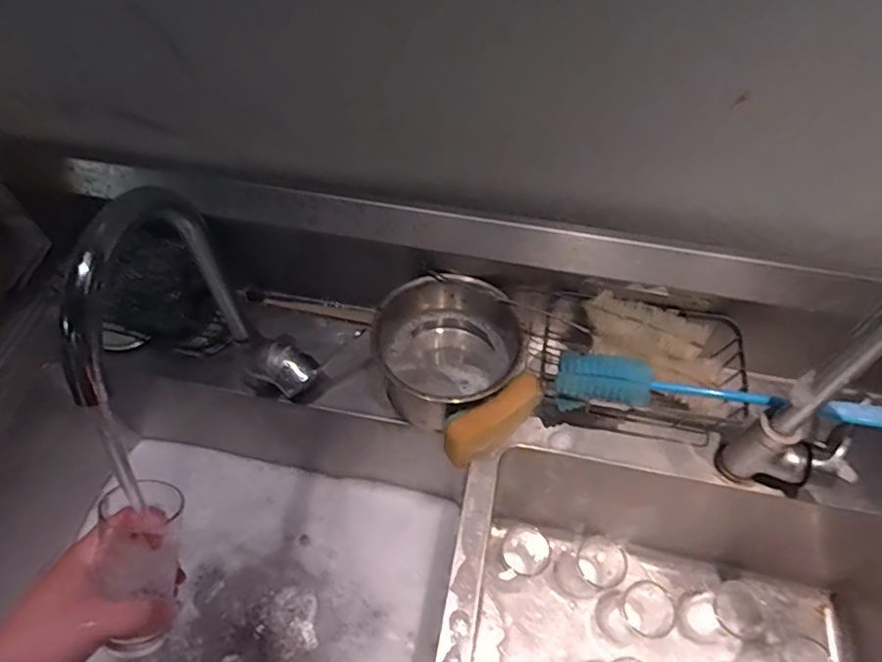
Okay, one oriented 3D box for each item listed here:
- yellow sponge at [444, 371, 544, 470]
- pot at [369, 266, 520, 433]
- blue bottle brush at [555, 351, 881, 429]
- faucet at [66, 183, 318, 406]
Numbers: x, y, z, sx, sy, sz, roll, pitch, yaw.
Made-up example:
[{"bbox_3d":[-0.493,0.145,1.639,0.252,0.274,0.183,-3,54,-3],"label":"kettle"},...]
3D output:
[{"bbox_3d":[0.055,0.090,0.591,0.110,0.053,0.034,-31,62,-20],"label":"yellow sponge"},{"bbox_3d":[0.009,0.024,0.626,0.136,0.096,0.145,1,56,-1],"label":"pot"},{"bbox_3d":[0.267,0.056,0.567,0.306,0.060,0.066,8,57,4],"label":"blue bottle brush"},{"bbox_3d":[-0.211,0.013,0.493,0.087,0.309,0.174,29,60,17],"label":"faucet"}]

